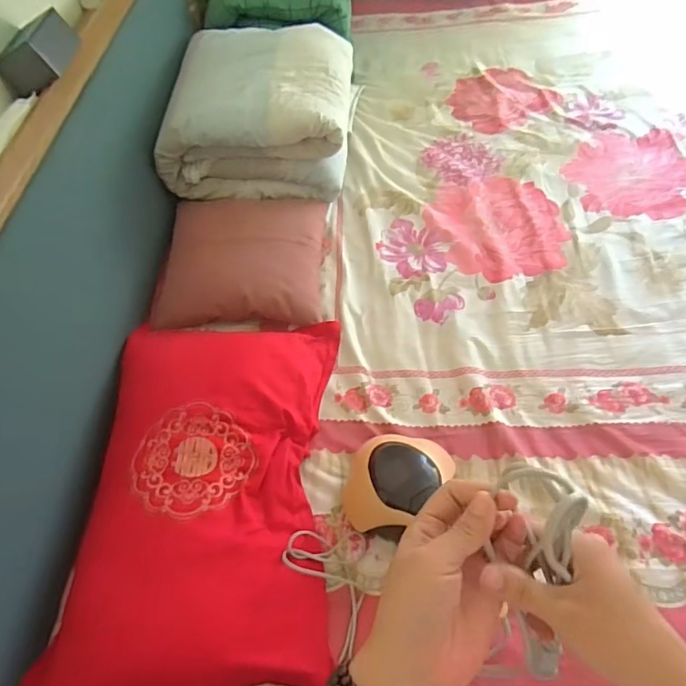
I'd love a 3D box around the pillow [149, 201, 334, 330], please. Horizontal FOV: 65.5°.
[{"bbox_3d":[-0.243,-0.215,1.270,0.384,0.121,0.376,-2,53,4],"label":"pillow"}]

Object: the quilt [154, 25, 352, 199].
[{"bbox_3d":[-0.212,-0.629,1.426,0.455,0.231,0.508,-2,53,5],"label":"quilt"}]

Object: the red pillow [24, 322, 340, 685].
[{"bbox_3d":[-0.226,0.232,0.946,0.419,0.124,0.695,-4,53,3],"label":"red pillow"}]

